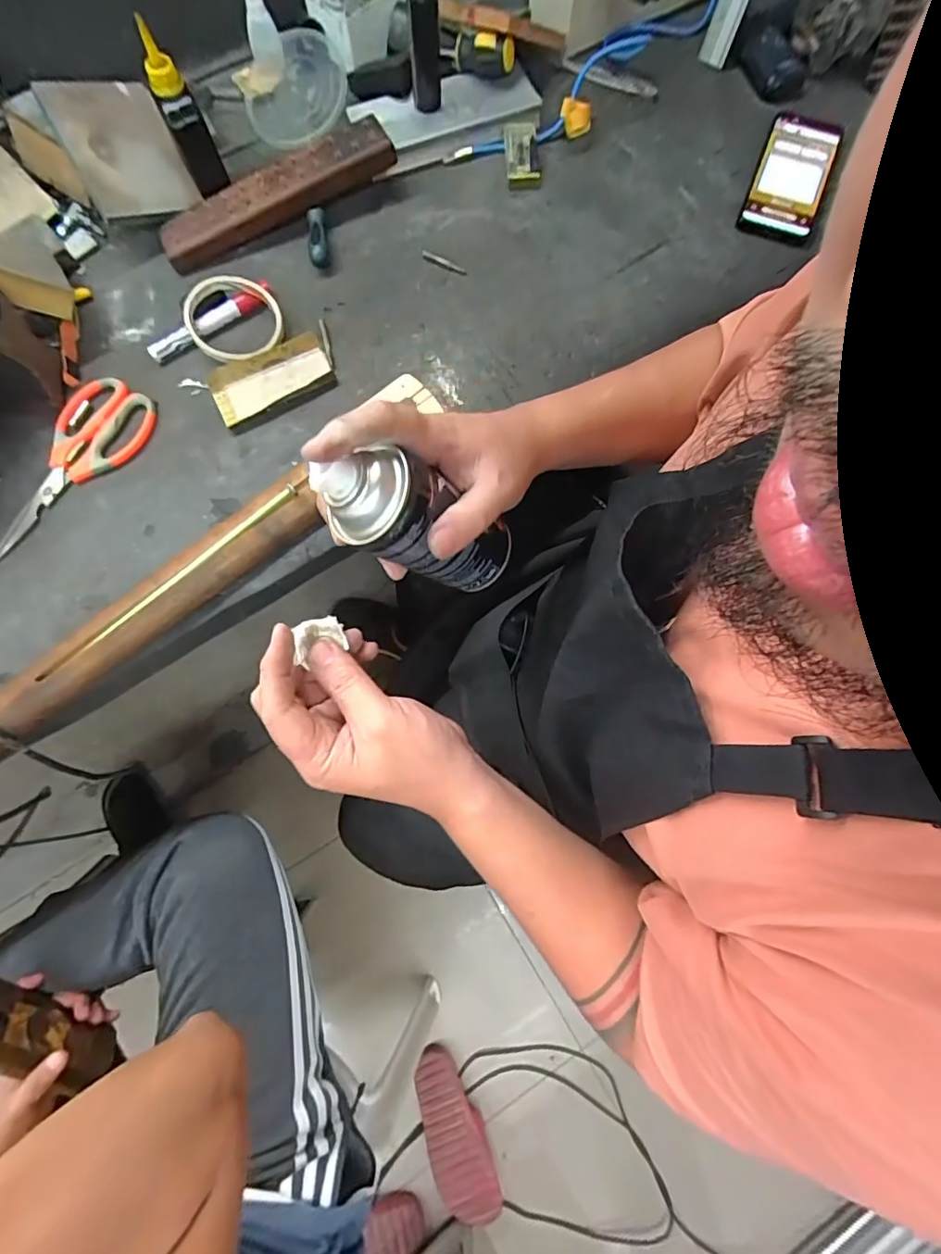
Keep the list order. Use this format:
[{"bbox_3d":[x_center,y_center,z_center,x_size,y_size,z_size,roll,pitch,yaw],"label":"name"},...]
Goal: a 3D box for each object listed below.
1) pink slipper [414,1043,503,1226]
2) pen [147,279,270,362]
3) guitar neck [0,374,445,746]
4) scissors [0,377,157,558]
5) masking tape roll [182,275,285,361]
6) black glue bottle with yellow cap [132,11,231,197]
[{"bbox_3d":[-0.030,0.919,0.955,0.099,0.064,0.256,-21,77,-5],"label":"pink slipper"},{"bbox_3d":[-0.252,-0.297,0.510,0.129,0.022,0.018,-36,79,-8],"label":"pen"},{"bbox_3d":[-0.283,-0.014,0.438,0.629,0.028,0.074,-42,80,-10],"label":"guitar neck"},{"bbox_3d":[-0.372,-0.145,0.477,0.082,0.010,0.194,34,78,8],"label":"scissors"},{"bbox_3d":[-0.225,-0.291,0.496,0.088,0.031,0.079,-20,77,-5],"label":"masking tape roll"},{"bbox_3d":[-0.262,-0.468,0.477,0.032,0.111,0.036,-25,77,-6],"label":"black glue bottle with yellow cap"}]

